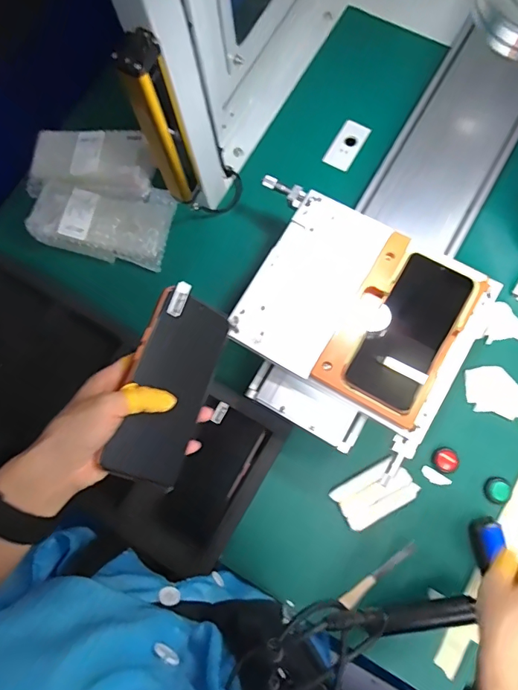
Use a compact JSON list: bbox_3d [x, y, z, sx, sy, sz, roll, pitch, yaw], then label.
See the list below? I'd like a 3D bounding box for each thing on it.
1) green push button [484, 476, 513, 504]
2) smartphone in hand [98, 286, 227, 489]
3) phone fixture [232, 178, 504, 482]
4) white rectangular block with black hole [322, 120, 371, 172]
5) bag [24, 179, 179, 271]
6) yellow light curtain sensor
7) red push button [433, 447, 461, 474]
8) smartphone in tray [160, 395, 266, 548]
[{"bbox_3d":[0.291,0.177,0.556,0.025,0.021,0.031,24,80,5],"label":"green push button"},{"bbox_3d":[-0.078,0.036,0.397,0.079,0.010,0.164,30,72,-37],"label":"smartphone in hand"},{"bbox_3d":[0.091,-0.039,0.499,0.279,0.039,0.226,32,81,6],"label":"phone fixture"},{"bbox_3d":[0.132,-0.300,0.682,0.041,0.004,0.079,31,81,6],"label":"white rectangular block with black hole"},{"bbox_3d":[-0.223,-0.180,0.649,0.192,0.040,0.114,7,79,2],"label":"bag"},{"bbox_3d":[-0.089,-0.200,0.440,0.036,0.219,0.034,-15,79,-2],"label":"yellow light curtain sensor"},{"bbox_3d":[0.238,0.146,0.573,0.035,0.013,0.032,0,79,1],"label":"red push button"},{"bbox_3d":[-0.061,0.158,0.569,0.079,0.014,0.159,27,81,6],"label":"smartphone in tray"}]

